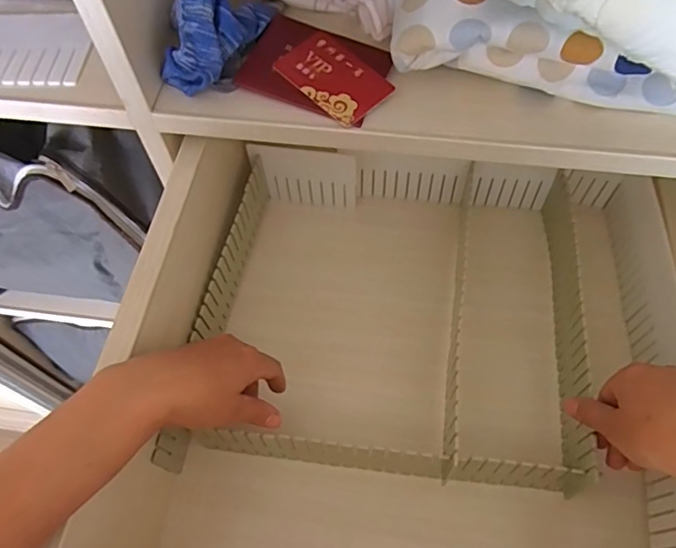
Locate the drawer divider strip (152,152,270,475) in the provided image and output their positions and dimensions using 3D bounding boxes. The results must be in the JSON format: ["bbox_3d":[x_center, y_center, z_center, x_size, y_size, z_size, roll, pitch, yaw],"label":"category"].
[{"bbox_3d":[-0.114,0.028,0.514,0.010,0.077,0.303,10,61,8],"label":"drawer divider strip"}]

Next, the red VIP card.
[{"bbox_3d":[-0.004,-0.153,0.417,0.084,0.004,0.054,42,74,16],"label":"red VIP card"}]

